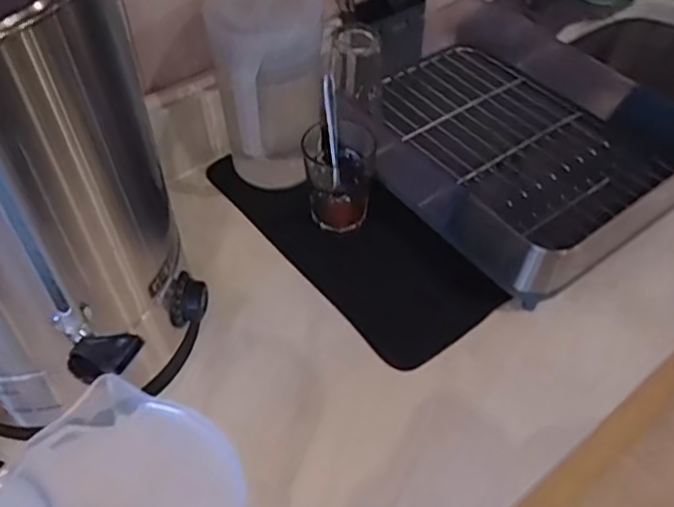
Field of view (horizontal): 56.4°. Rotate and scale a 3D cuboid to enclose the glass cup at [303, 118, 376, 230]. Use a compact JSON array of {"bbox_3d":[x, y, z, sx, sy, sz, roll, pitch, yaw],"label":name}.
[{"bbox_3d":[0.003,-0.102,0.756,0.083,0.106,0.100,2,48,1],"label":"glass cup"}]

